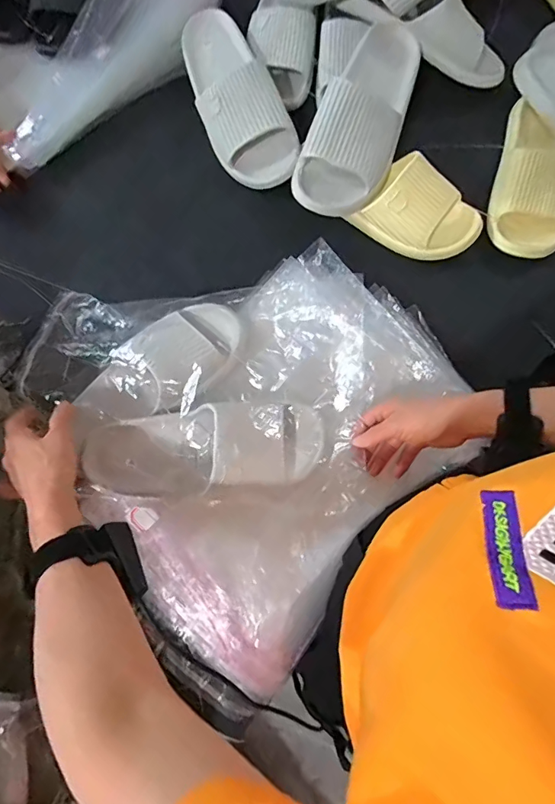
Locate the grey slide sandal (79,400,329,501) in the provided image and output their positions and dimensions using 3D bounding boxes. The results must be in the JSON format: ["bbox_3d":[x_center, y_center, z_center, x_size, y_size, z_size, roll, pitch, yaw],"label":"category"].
[{"bbox_3d":[-0.074,0.049,0.474,0.247,0.053,0.090,-7,78,-4],"label":"grey slide sandal"}]

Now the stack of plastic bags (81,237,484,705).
[{"bbox_3d":[0.014,0.052,0.509,0.300,0.044,0.435,42,80,8],"label":"stack of plastic bags"}]

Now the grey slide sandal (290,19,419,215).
[{"bbox_3d":[0.122,-0.388,0.591,0.112,0.070,0.295,27,78,5],"label":"grey slide sandal"}]

